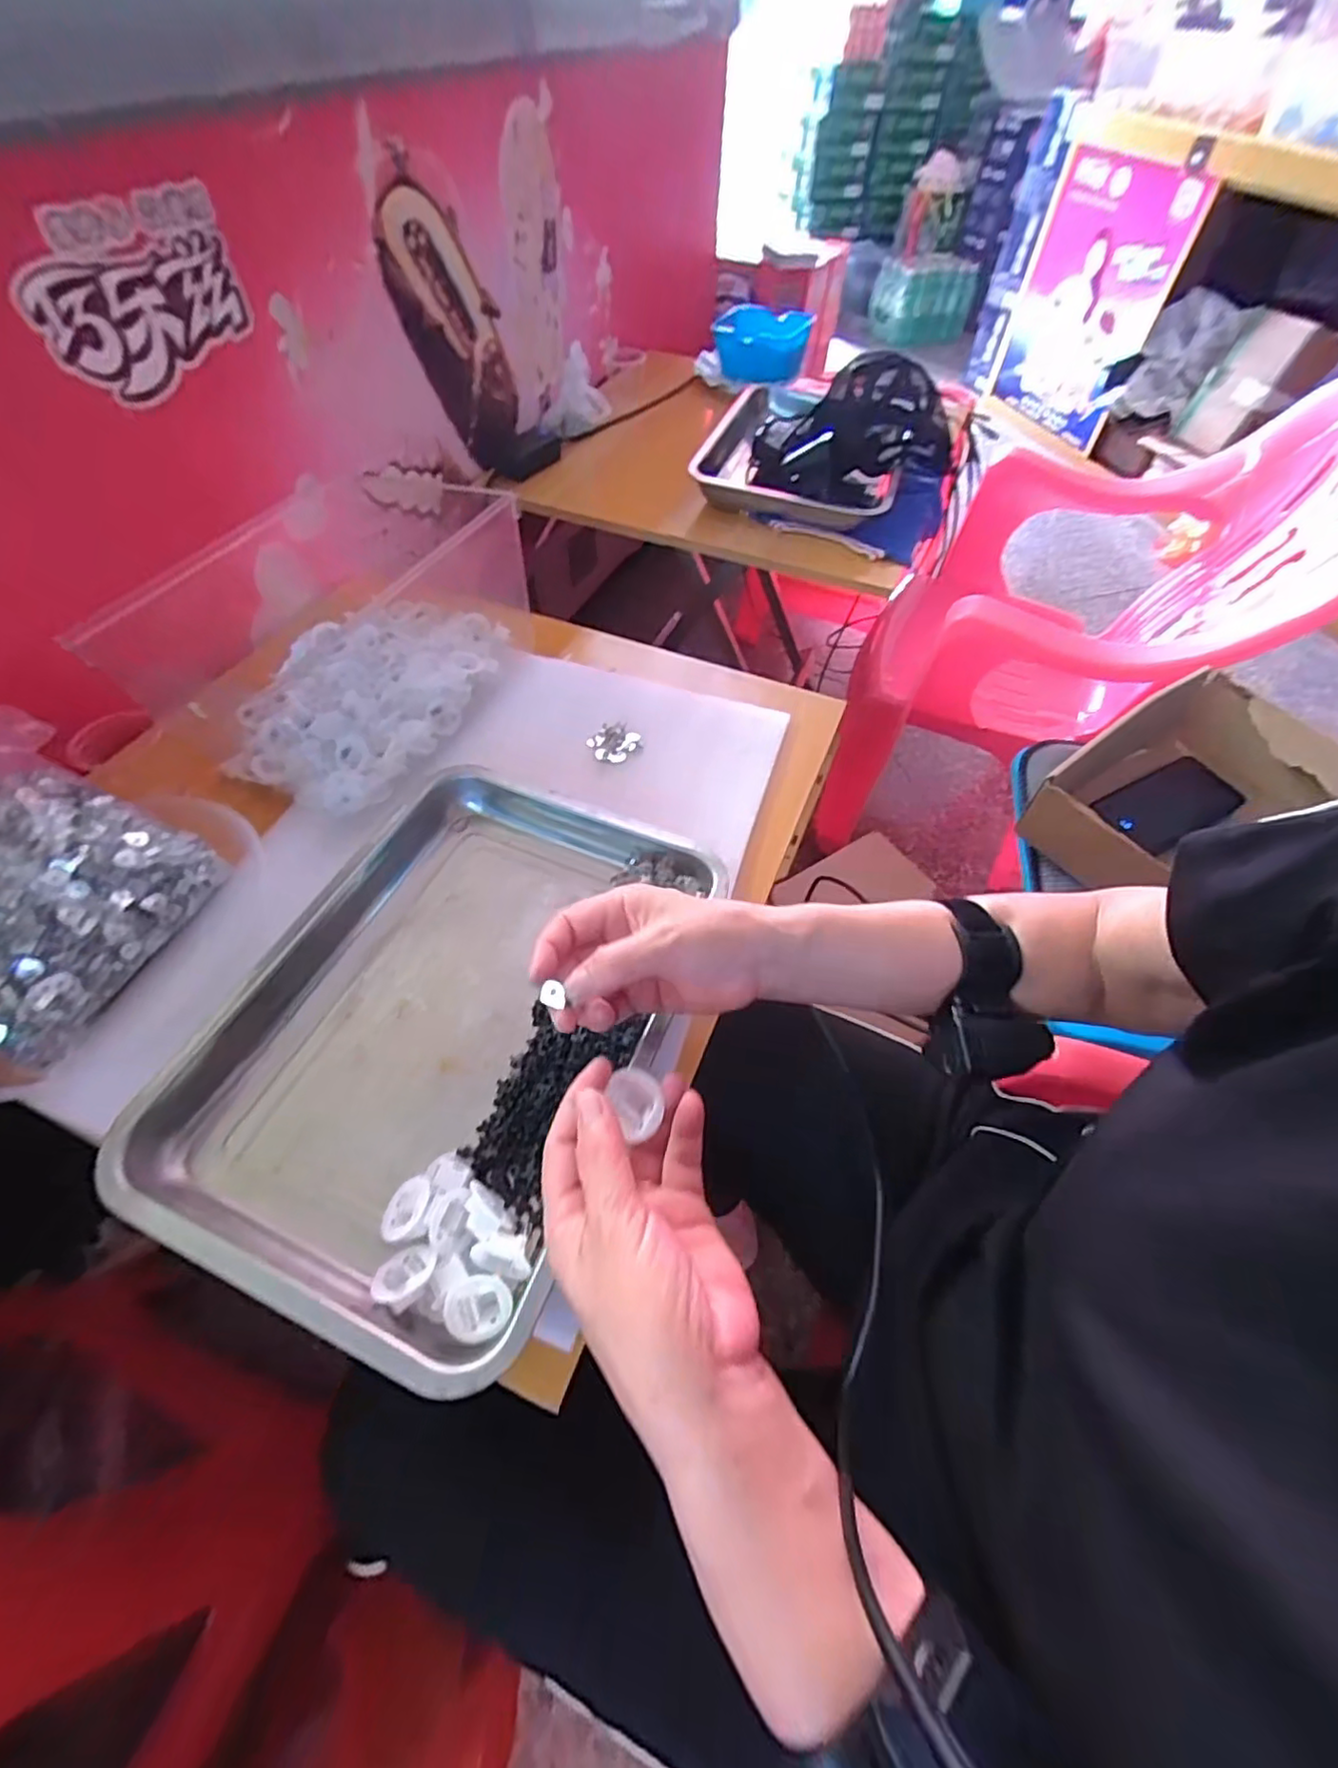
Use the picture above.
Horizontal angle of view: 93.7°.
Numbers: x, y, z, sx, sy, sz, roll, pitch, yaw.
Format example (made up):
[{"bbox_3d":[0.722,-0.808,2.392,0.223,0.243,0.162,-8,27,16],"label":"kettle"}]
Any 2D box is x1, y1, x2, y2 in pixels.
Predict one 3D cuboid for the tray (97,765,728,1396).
[{"bbox_3d":[-0.151,0.079,0.436,0.279,0.047,0.362,19,57,11],"label":"tray"}]

